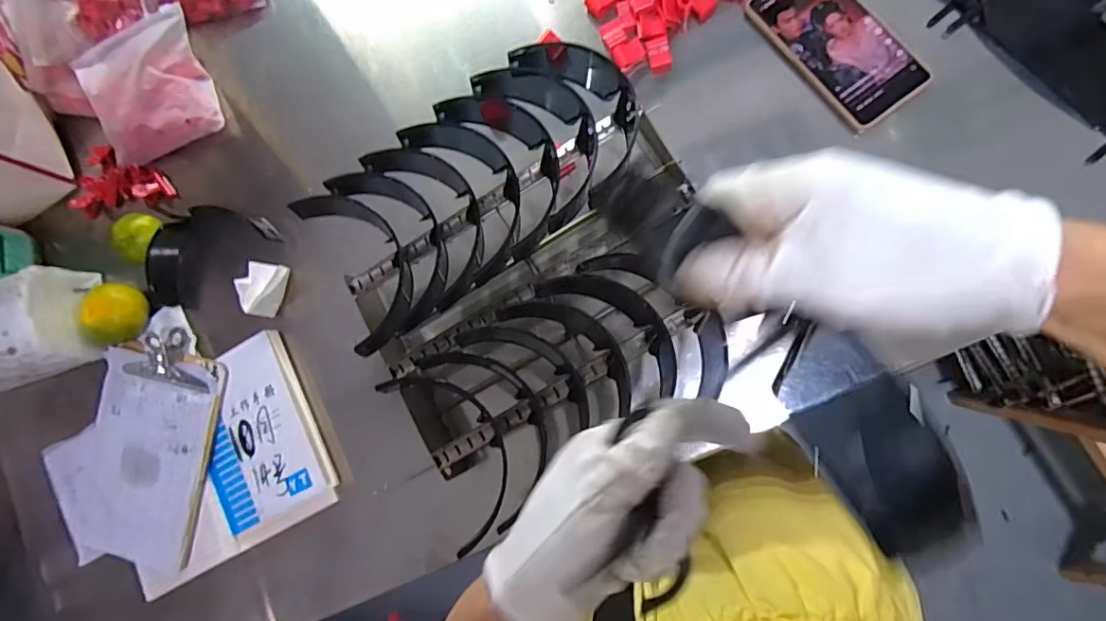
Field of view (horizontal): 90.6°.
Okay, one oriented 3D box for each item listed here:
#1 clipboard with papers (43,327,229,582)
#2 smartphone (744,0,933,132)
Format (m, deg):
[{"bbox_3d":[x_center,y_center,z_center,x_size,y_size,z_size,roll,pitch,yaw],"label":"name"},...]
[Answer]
[{"bbox_3d":[-0.438,0.145,0.573,0.179,0.030,0.248,12,88,9],"label":"clipboard with papers"},{"bbox_3d":[0.249,-0.239,0.487,0.077,0.010,0.160,-36,79,6],"label":"smartphone"}]

